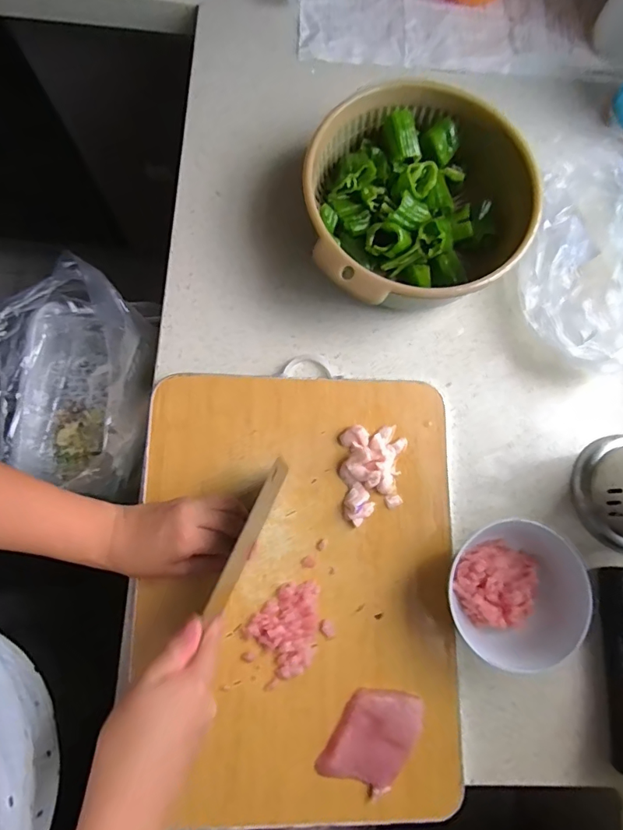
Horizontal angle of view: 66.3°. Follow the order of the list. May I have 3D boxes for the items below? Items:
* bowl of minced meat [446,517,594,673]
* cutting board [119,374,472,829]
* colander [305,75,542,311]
[{"bbox_3d":[0.185,0.160,0.441,0.124,0.062,0.118,1,78,-4],"label":"bowl of minced meat"},{"bbox_3d":[-0.008,0.154,0.446,0.296,0.025,0.388,1,78,-3],"label":"cutting board"},{"bbox_3d":[0.107,-0.212,0.497,0.215,0.089,0.220,1,78,-4],"label":"colander"}]

